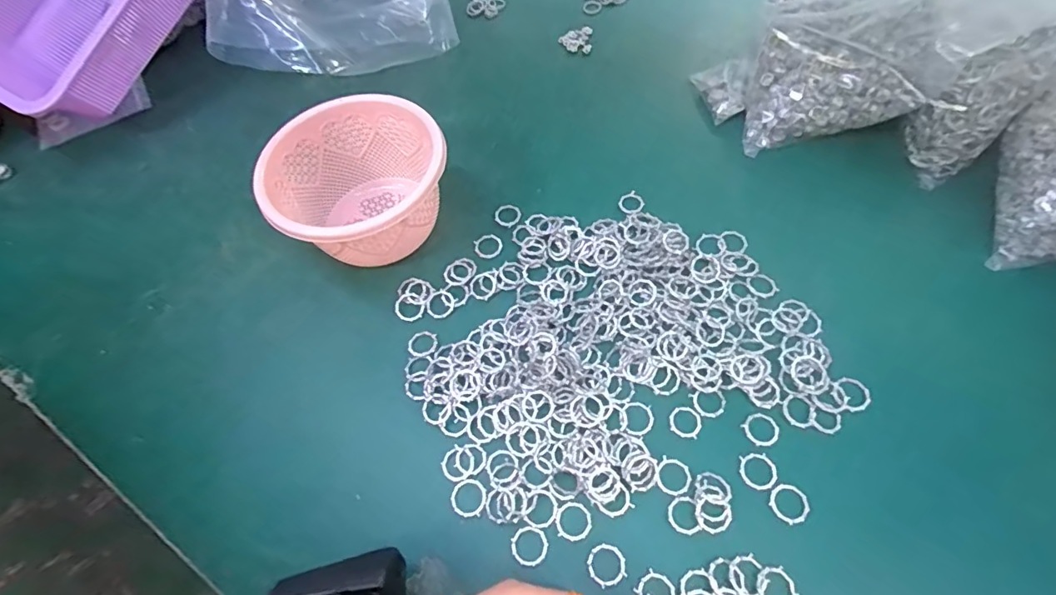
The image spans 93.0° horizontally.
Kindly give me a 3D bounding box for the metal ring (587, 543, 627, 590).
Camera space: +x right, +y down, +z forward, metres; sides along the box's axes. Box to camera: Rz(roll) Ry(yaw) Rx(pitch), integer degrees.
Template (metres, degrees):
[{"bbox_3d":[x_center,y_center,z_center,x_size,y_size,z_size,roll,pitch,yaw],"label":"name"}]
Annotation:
[{"bbox_3d":[0.050,0.169,0.317,0.023,0.004,0.023,-2,60,3],"label":"metal ring"}]

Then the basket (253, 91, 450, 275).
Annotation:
[{"bbox_3d":[-0.138,-0.088,0.430,0.138,0.090,0.139,-2,60,3],"label":"basket"}]

